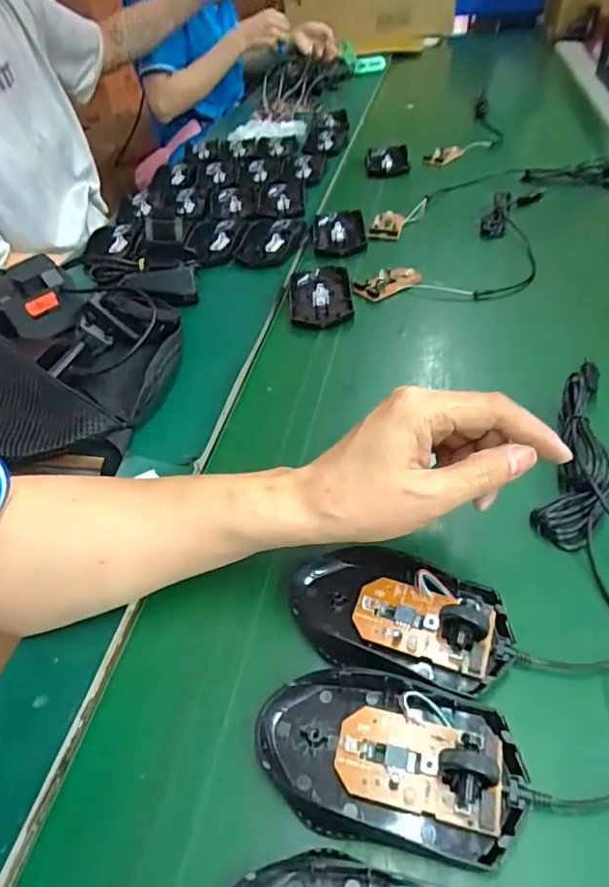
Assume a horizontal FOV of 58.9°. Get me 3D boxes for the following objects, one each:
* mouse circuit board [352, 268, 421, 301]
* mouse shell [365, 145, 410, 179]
[{"bbox_3d":[0.085,-0.164,0.545,0.065,0.011,0.032,-23,46,-17],"label":"mouse circuit board"},{"bbox_3d":[0.123,-0.423,0.803,0.058,0.022,0.087,-3,43,4],"label":"mouse shell"}]

